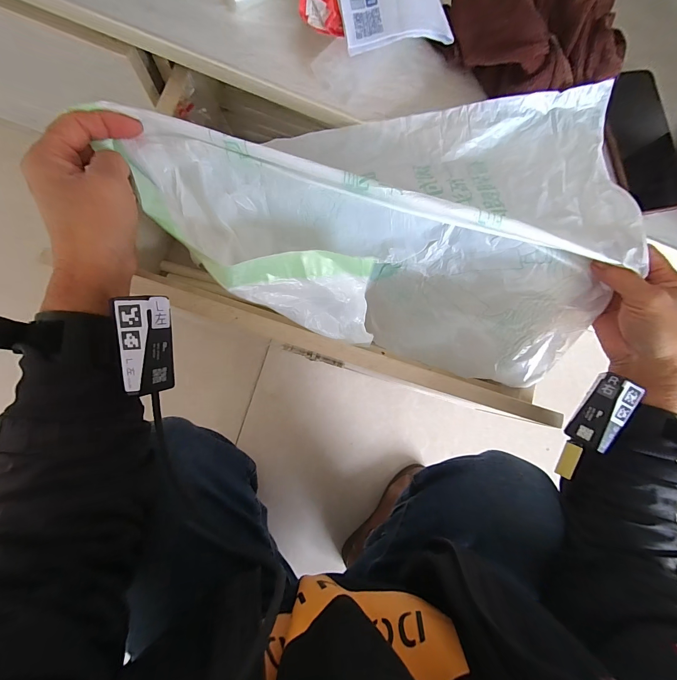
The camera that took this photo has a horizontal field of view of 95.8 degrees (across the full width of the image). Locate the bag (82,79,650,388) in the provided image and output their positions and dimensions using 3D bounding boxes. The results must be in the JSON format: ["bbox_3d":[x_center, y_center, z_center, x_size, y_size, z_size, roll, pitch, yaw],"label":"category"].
[{"bbox_3d":[0.066,-0.132,0.336,0.445,0.181,0.272,17,83,-7],"label":"bag"}]

